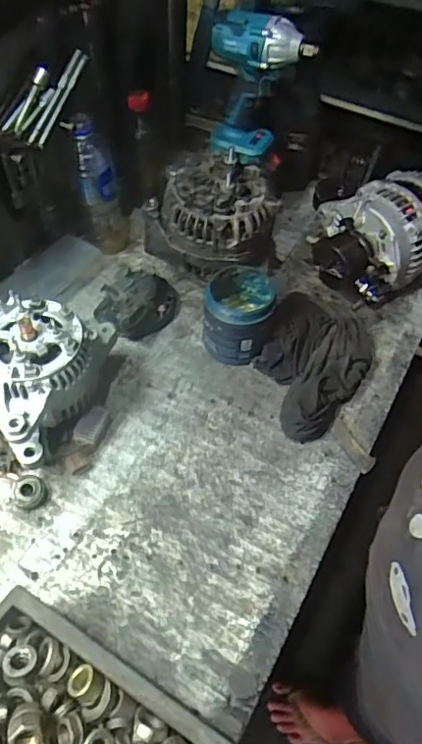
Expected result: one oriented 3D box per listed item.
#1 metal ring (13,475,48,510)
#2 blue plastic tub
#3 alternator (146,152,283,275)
[{"bbox_3d":[-0.204,0.135,0.621,0.033,0.020,0.038,0,54,-3],"label":"metal ring"},{"bbox_3d":[0.037,-0.076,0.731,0.082,0.098,0.093,11,55,4],"label":"blue plastic tub"},{"bbox_3d":[0.002,-0.214,0.756,0.174,0.133,0.136,15,54,8],"label":"alternator"}]

